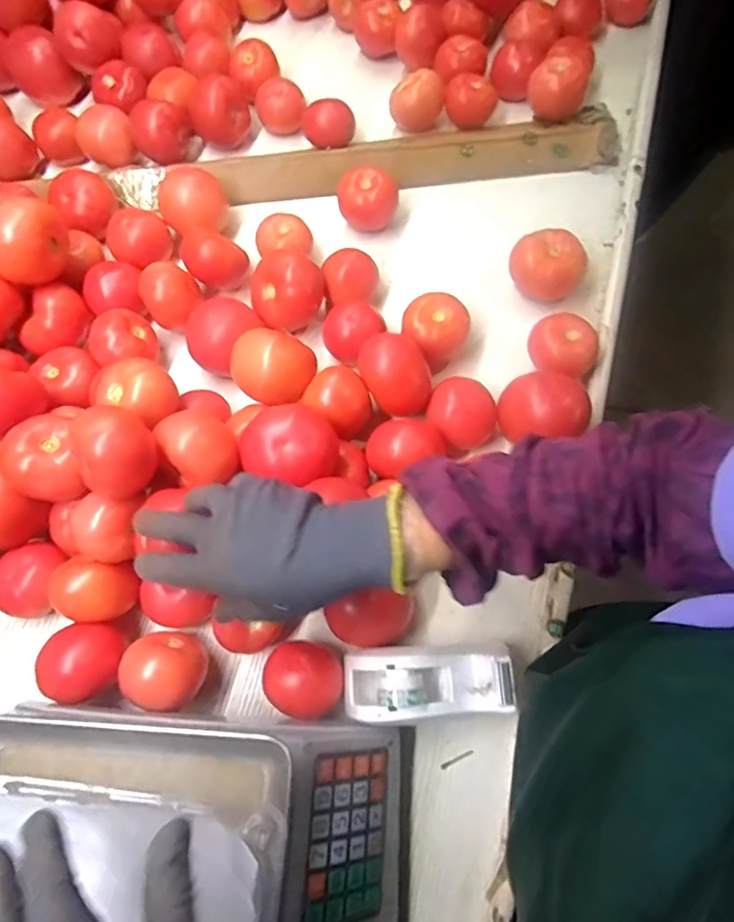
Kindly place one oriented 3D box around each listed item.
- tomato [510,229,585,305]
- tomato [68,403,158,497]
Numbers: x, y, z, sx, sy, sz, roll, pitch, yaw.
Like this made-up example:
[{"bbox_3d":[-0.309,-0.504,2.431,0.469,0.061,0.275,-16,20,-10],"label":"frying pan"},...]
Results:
[{"bbox_3d":[0.197,-0.211,0.587,0.078,0.058,0.070,38,76,13],"label":"tomato"},{"bbox_3d":[-0.201,-0.008,0.416,0.059,0.051,0.064,30,75,11],"label":"tomato"}]

